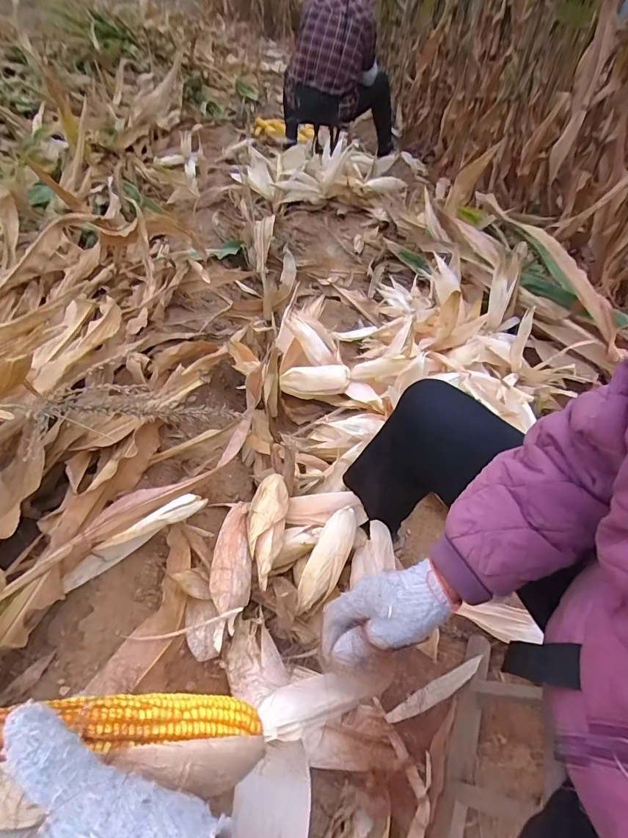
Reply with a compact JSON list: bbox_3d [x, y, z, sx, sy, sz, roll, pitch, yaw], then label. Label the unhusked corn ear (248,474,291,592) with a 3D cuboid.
[{"bbox_3d":[-0.089,0.202,0.801,0.070,0.065,0.225,6,46,1],"label":"unhusked corn ear"}]

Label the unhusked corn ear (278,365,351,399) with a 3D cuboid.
[{"bbox_3d":[0.004,-0.098,1.092,0.180,0.061,0.054,-4,46,-8],"label":"unhusked corn ear"}]

